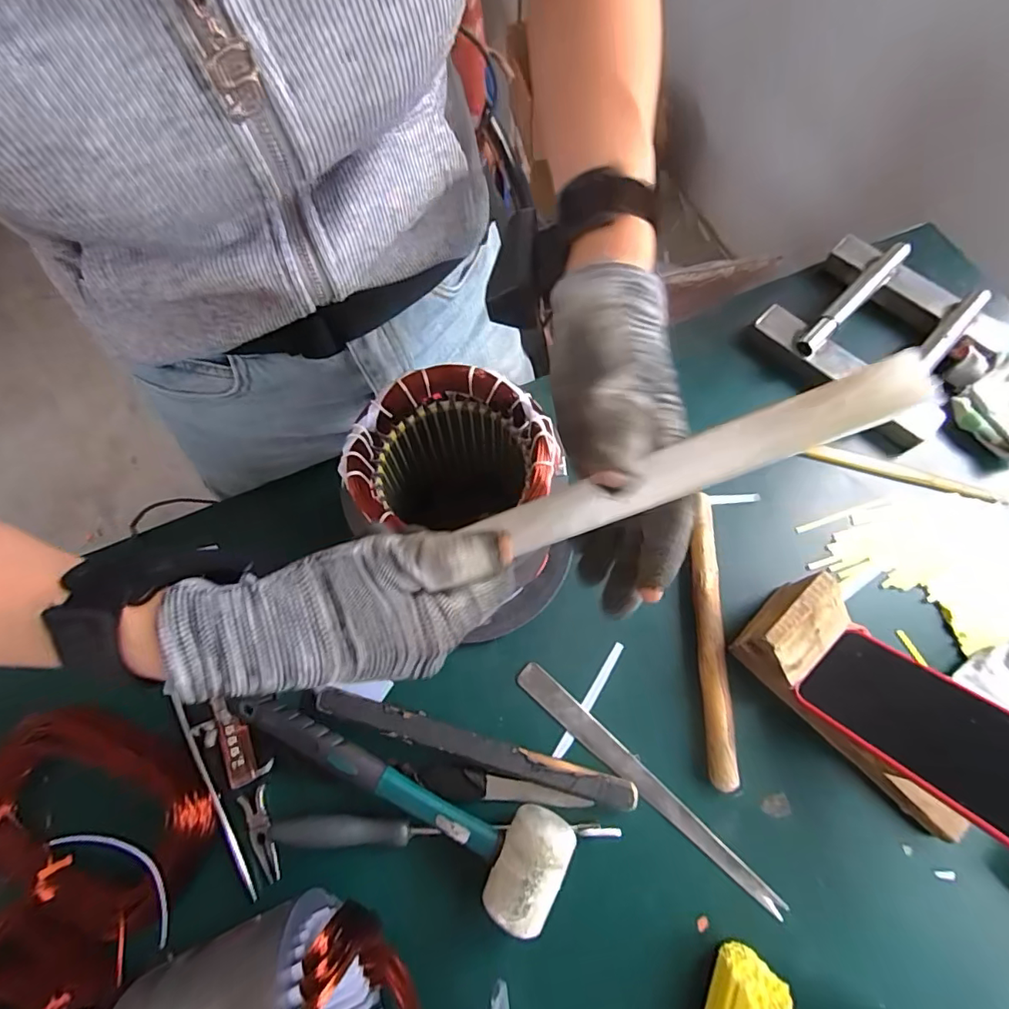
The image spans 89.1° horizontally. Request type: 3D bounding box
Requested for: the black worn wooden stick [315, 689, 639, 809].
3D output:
[{"bbox_3d":[-0.026,0.197,0.418,0.265,0.014,0.024,14,70,6],"label":"black worn wooden stick"}]

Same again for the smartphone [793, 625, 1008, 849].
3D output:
[{"bbox_3d":[0.309,0.160,0.367,0.082,0.010,0.161,-42,41,-11],"label":"smartphone"}]

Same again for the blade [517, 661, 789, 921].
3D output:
[{"bbox_3d":[0.114,0.225,0.421,0.255,0.005,0.025,38,79,13],"label":"blade"}]

